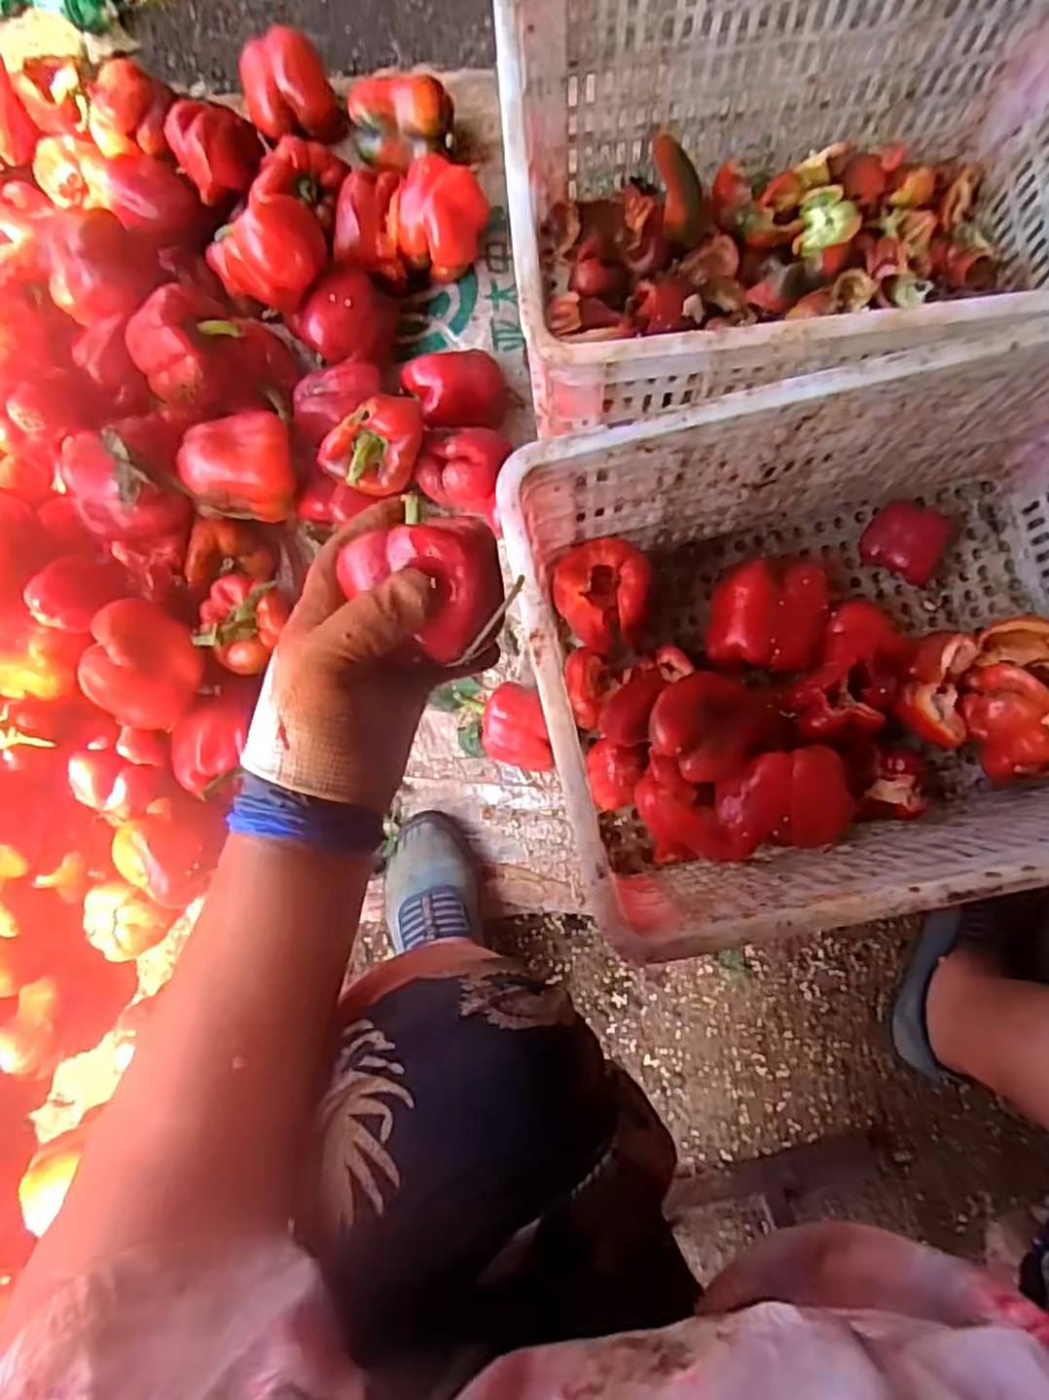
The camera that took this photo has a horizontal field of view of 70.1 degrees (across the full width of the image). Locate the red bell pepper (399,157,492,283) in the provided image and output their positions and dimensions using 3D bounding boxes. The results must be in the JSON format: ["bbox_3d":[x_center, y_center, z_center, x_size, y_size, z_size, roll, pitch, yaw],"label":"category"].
[{"bbox_3d":[-0.089,-0.503,0.787,0.095,0.078,0.082,32,87,6],"label":"red bell pepper"}]

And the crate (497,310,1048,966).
[{"bbox_3d":[0.271,-0.040,0.624,0.499,0.293,0.348,-13,84,2],"label":"crate"}]

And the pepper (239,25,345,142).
[{"bbox_3d":[-0.257,-0.664,0.812,0.090,0.070,0.095,0,84,3],"label":"pepper"}]

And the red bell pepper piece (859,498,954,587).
[{"bbox_3d":[0.384,-0.163,0.743,0.077,0.033,0.080,0,84,3],"label":"red bell pepper piece"}]

